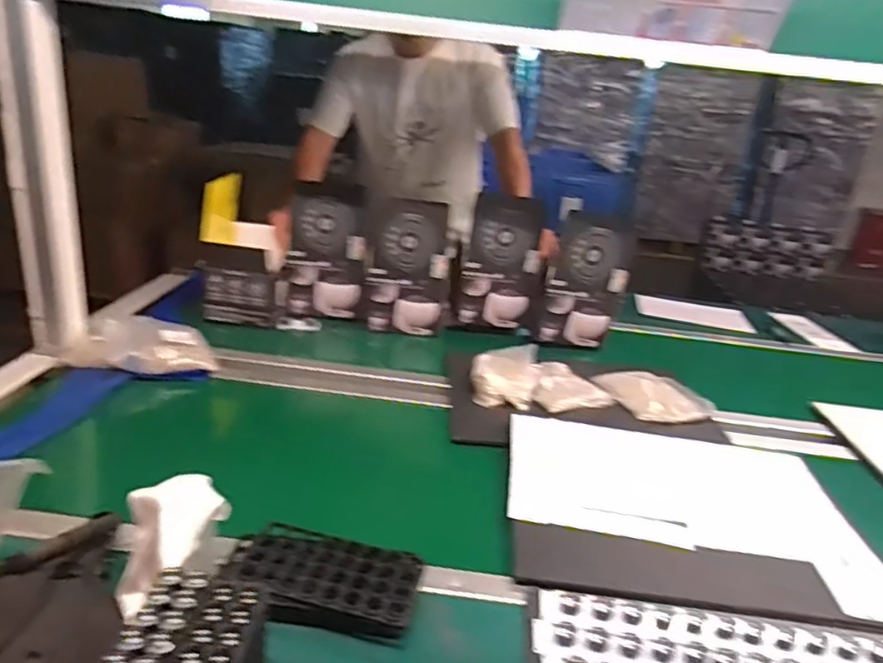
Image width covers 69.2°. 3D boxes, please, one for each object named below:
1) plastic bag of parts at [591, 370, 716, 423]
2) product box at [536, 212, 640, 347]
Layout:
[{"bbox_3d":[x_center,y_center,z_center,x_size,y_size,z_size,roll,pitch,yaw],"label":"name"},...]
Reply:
[{"bbox_3d":[0.404,0.121,1.209,0.172,0.028,0.170,-1,23,-18],"label":"plastic bag of parts"},{"bbox_3d":[0.323,-0.108,1.411,0.182,0.292,0.044,9,16,-5],"label":"product box"}]

